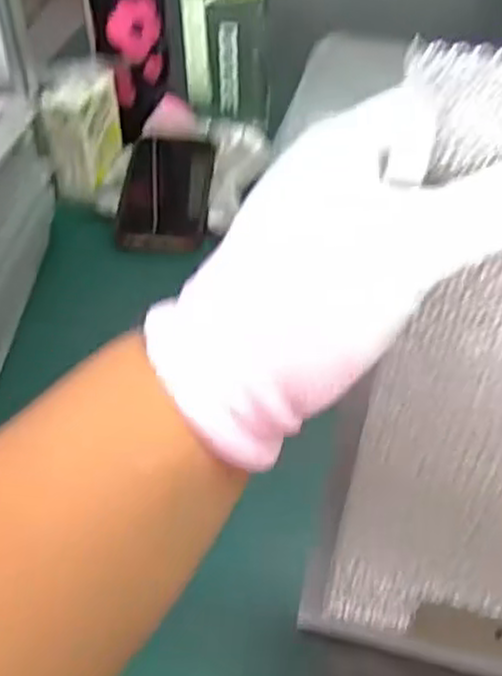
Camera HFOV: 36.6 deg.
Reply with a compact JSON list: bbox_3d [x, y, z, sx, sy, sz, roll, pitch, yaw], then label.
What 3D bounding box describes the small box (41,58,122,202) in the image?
[{"bbox_3d":[-0.159,-0.196,0.727,0.053,0.109,0.065,10,46,9],"label":"small box"}]

